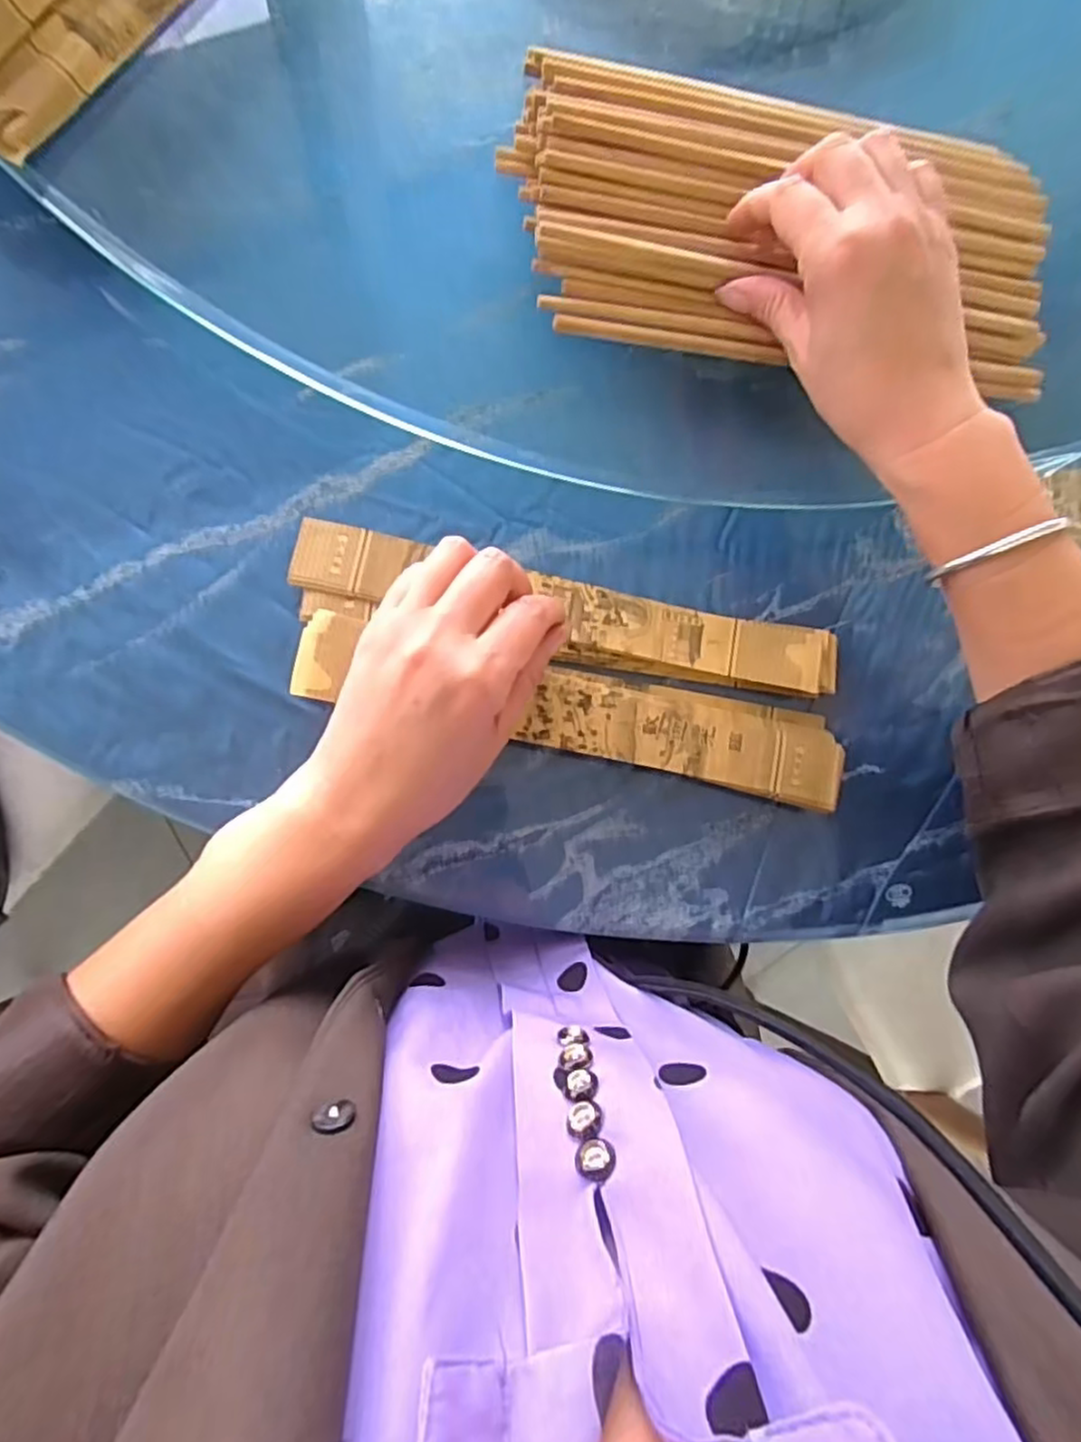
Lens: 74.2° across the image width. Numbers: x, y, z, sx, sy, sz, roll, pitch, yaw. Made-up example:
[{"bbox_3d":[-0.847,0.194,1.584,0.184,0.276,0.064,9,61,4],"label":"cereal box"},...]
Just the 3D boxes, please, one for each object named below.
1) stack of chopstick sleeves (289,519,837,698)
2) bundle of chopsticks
[{"bbox_3d":[0.018,-0.050,0.353,0.271,0.010,0.042,11,82,-7],"label":"stack of chopstick sleeves"},{"bbox_3d":[0.125,-0.244,0.346,0.271,0.037,0.127,3,83,-8],"label":"bundle of chopsticks"}]

